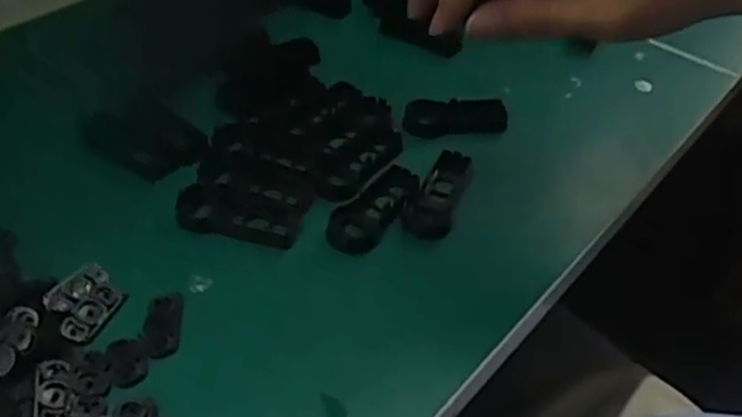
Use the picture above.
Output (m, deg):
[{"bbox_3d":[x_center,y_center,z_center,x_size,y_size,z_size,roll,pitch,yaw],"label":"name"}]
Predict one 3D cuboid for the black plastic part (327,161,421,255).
[{"bbox_3d":[0.002,0.000,0.324,0.022,0.011,0.055,27,48,23],"label":"black plastic part"}]

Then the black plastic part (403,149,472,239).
[{"bbox_3d":[0.033,-0.007,0.333,0.020,0.012,0.052,18,46,15],"label":"black plastic part"}]

